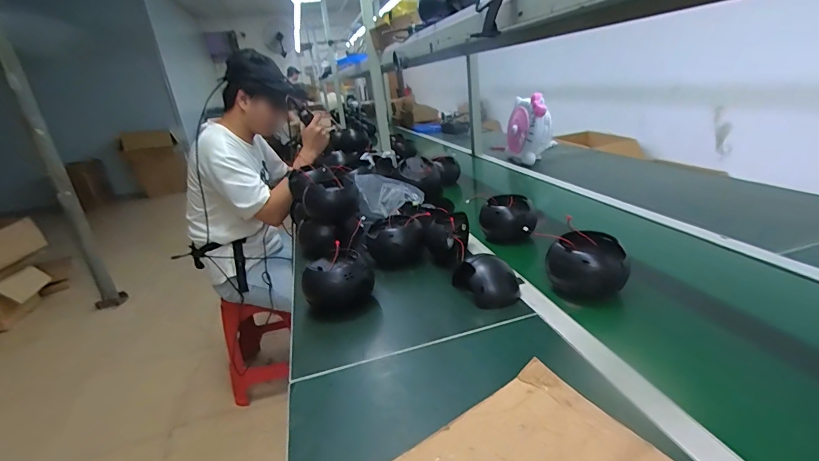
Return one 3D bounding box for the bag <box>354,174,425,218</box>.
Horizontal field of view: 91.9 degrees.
[{"bbox_3d":[-0.053,-0.100,1.036,0.163,0.101,0.056,-14,22,-16],"label":"bag"}]

